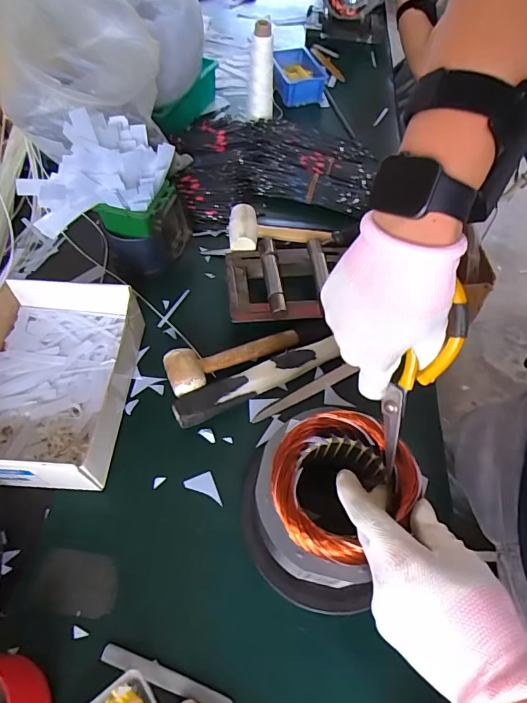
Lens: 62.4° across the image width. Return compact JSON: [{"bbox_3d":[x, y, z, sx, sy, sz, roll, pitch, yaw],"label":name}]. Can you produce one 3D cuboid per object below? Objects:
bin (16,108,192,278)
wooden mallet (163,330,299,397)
[{"bbox_3d":[-0.208,-0.211,0.613,0.185,0.210,0.115,1,57,-3],"label":"bin"},{"bbox_3d":[-0.039,0.004,0.580,0.183,0.046,0.060,-22,61,-17],"label":"wooden mallet"}]

